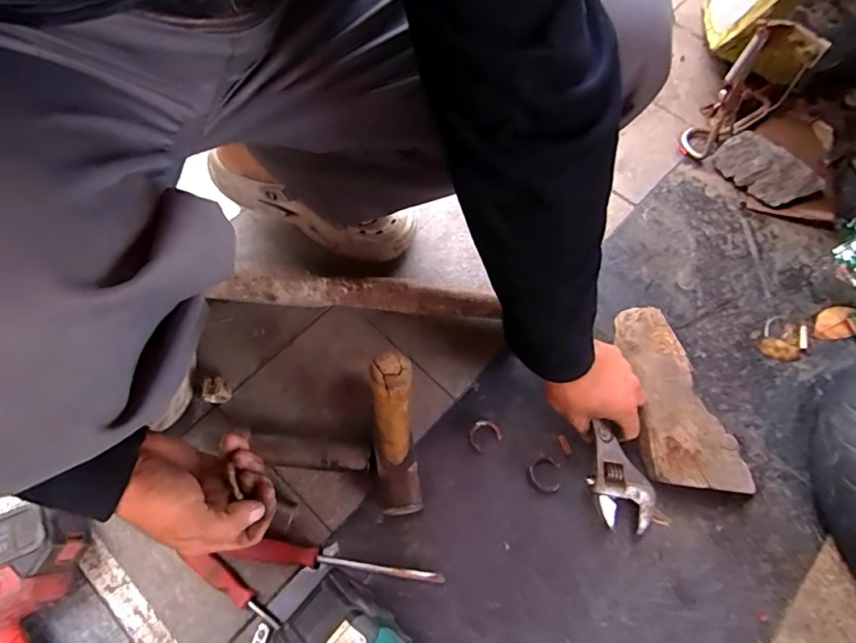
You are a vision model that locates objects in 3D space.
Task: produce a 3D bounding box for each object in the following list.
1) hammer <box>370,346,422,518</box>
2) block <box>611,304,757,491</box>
[{"bbox_3d":[-0.031,0.113,0.446,0.042,0.273,0.088,-8,66,-4],"label":"hammer"},{"bbox_3d":[0.280,0.090,0.597,0.092,0.040,0.222,-9,66,-6],"label":"block"}]

